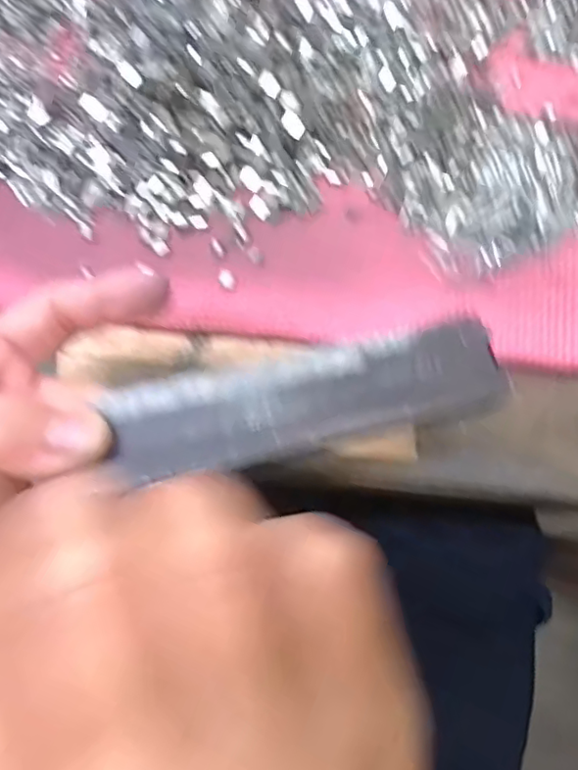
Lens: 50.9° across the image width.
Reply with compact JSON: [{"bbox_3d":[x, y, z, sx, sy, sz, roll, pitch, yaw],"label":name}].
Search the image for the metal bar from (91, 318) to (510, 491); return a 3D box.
[{"bbox_3d":[0.008,0.004,0.190,0.124,0.004,0.031,-12,79,-10],"label":"metal bar"}]

